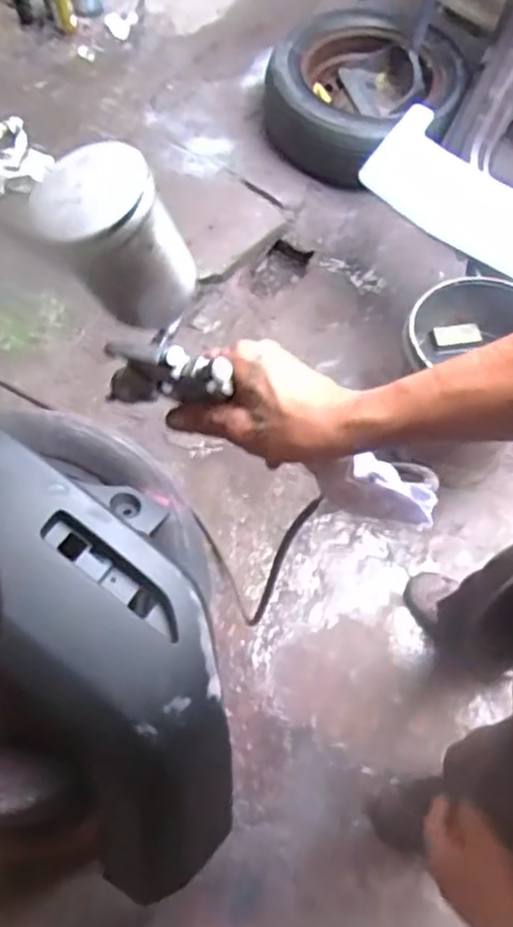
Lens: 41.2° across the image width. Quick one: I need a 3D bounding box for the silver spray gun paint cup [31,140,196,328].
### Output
[{"bbox_3d":[-0.097,-0.146,0.459,0.083,0.100,0.082,38,69,20],"label":"silver spray gun paint cup"}]

